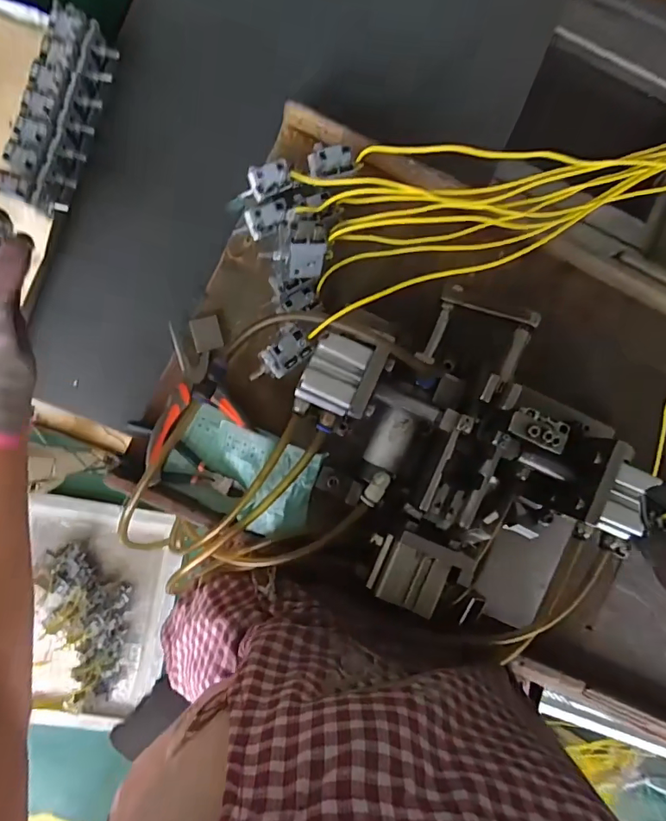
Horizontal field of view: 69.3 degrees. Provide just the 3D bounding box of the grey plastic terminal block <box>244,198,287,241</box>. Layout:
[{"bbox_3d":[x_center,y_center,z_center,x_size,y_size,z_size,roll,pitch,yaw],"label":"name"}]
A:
[{"bbox_3d":[-0.056,-0.170,0.424,0.038,0.016,0.025,-13,113,15],"label":"grey plastic terminal block"}]

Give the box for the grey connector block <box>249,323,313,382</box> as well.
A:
[{"bbox_3d":[-0.042,-0.042,0.378,0.052,0.012,0.029,-43,90,-3],"label":"grey connector block"}]

